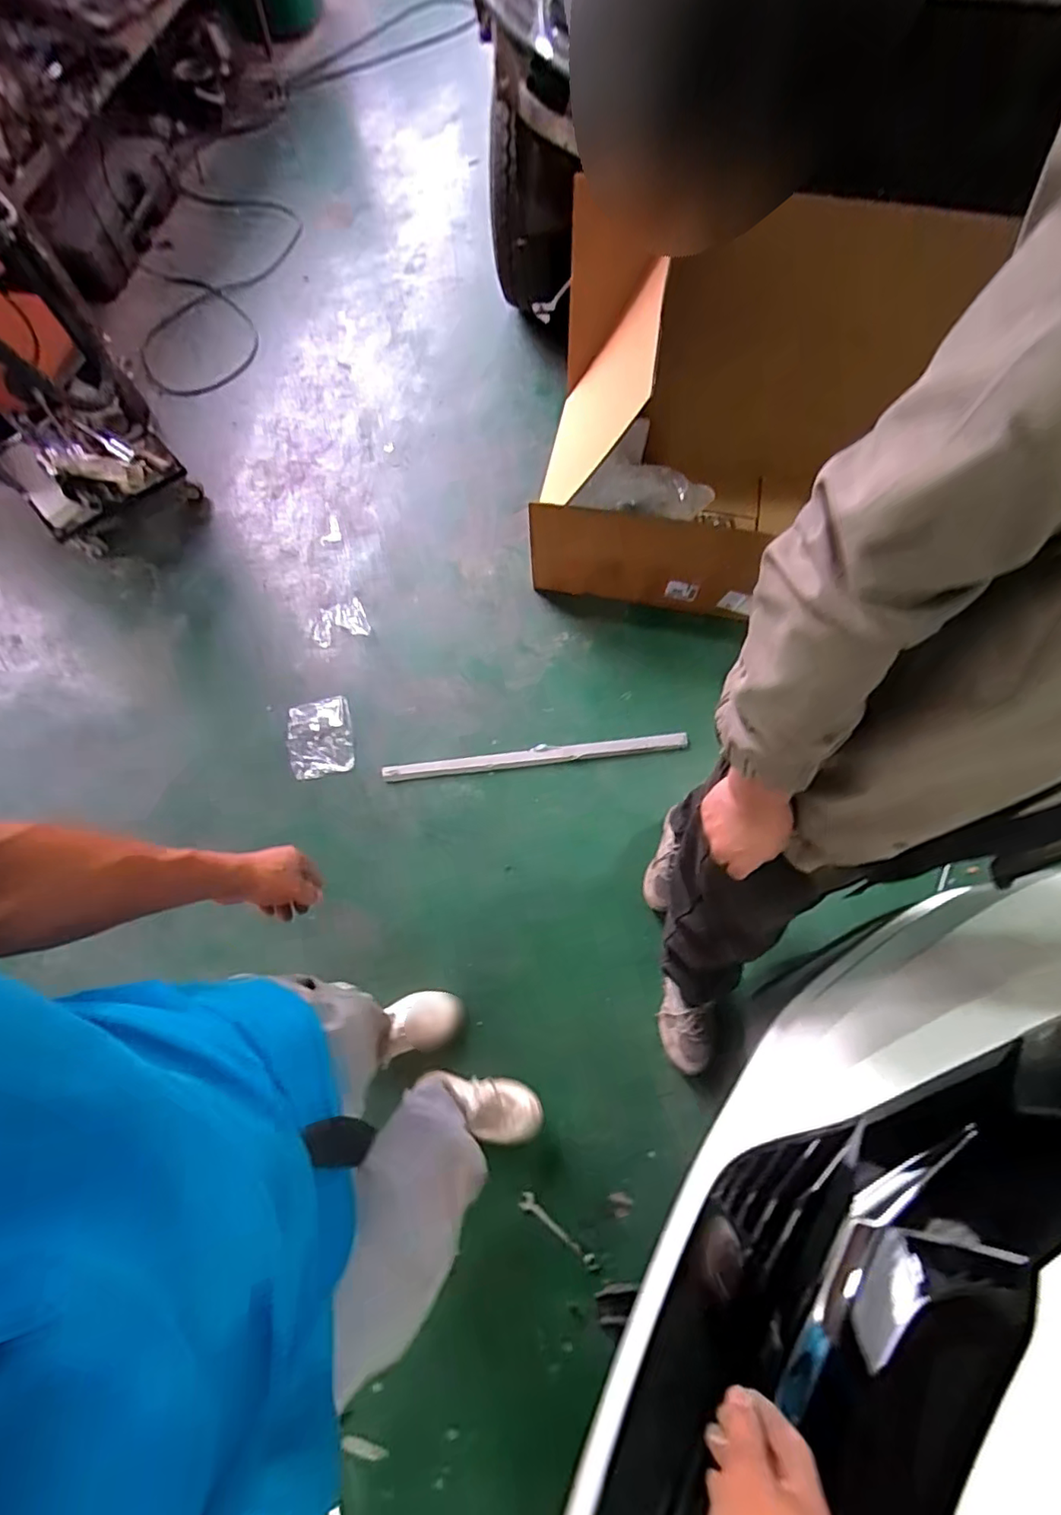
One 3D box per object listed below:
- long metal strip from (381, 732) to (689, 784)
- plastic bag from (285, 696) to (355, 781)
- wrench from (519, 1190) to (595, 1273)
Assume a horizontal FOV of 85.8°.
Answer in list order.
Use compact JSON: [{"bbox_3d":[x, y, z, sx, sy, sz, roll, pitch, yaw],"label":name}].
[{"bbox_3d":[0.011,-0.002,1.483,0.780,0.015,0.045,-7,71,0],"label":"long metal strip"},{"bbox_3d":[-0.558,-0.050,1.506,0.171,0.031,0.206,-14,72,-3],"label":"plastic bag"},{"bbox_3d":[0.053,0.942,1.140,0.172,0.006,0.032,32,65,18],"label":"wrench"}]

